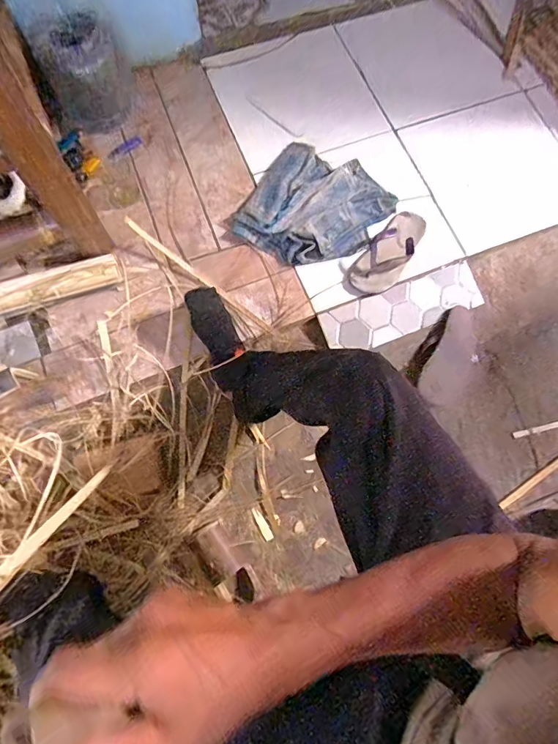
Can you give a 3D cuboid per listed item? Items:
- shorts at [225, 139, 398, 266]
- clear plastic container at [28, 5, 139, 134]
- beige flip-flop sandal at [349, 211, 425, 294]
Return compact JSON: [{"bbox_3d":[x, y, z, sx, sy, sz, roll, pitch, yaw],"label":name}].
[{"bbox_3d":[0.087,-0.394,1.013,0.314,0.044,0.314,0,74,-1],"label":"shorts"},{"bbox_3d":[-0.443,-0.696,0.986,0.186,0.201,0.149,-30,77,-10],"label":"clear plastic container"},{"bbox_3d":[0.260,-0.283,1.001,0.106,0.048,0.244,33,76,8],"label":"beige flip-flop sandal"}]

